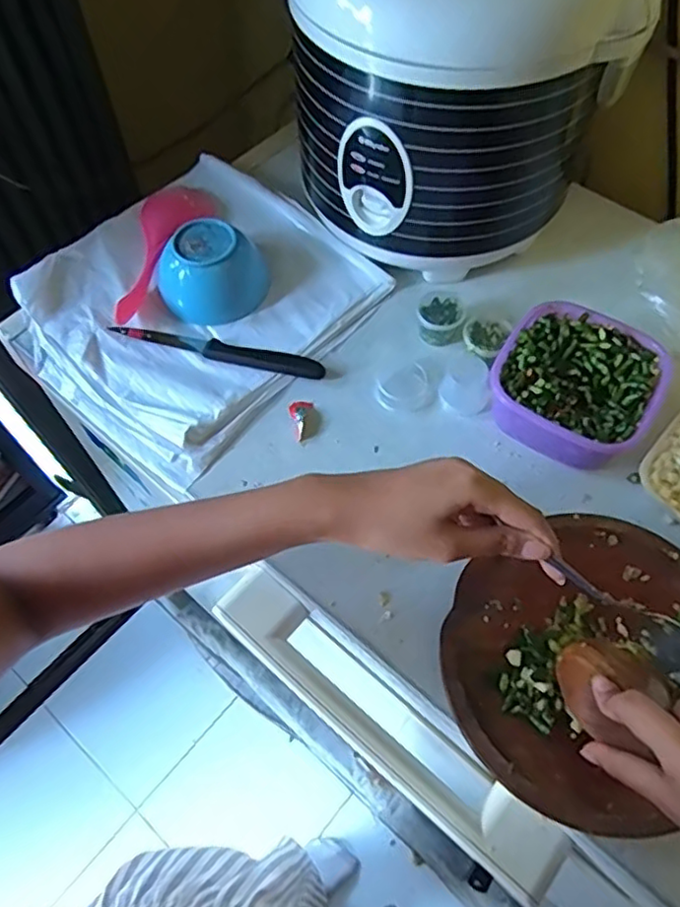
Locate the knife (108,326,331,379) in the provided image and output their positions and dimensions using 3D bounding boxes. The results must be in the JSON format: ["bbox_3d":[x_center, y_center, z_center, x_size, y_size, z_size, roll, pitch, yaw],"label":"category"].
[{"bbox_3d":[-0.106,-0.091,0.562,0.189,0.011,0.022,10,59,8],"label":"knife"}]

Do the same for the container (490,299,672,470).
[{"bbox_3d":[0.183,-0.049,0.504,0.114,0.059,0.113,29,64,18],"label":"container"}]

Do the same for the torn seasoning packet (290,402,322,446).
[{"bbox_3d":[-0.027,-0.027,0.528,0.022,0.005,0.038,-16,59,-8],"label":"torn seasoning packet"}]

